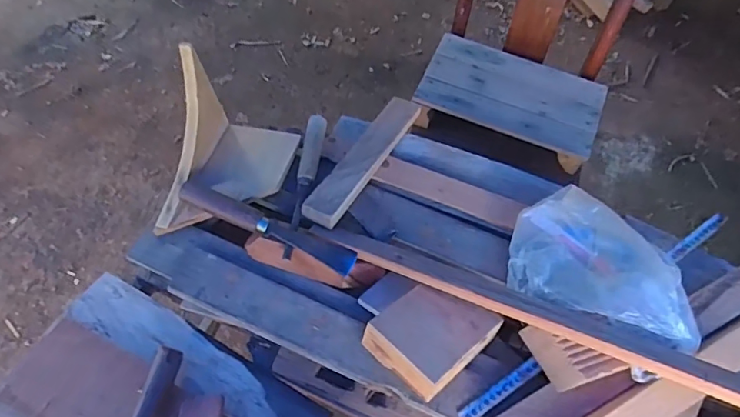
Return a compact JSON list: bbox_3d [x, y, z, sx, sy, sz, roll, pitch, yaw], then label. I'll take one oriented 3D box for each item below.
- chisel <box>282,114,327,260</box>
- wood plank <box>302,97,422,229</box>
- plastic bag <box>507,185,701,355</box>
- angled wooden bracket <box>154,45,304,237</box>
[{"bbox_3d":[-0.096,-0.037,0.765,0.029,0.025,0.246,9,60,2],"label":"chisel"},{"bbox_3d":[-0.006,-0.083,0.794,0.056,0.032,0.278,28,62,12],"label":"wood plank"},{"bbox_3d":[0.306,0.062,0.686,0.231,0.052,0.176,22,61,9],"label":"plastic bag"},{"bbox_3d":[-0.198,-0.072,0.716,0.148,0.130,0.199,14,60,4],"label":"angled wooden bracket"}]

